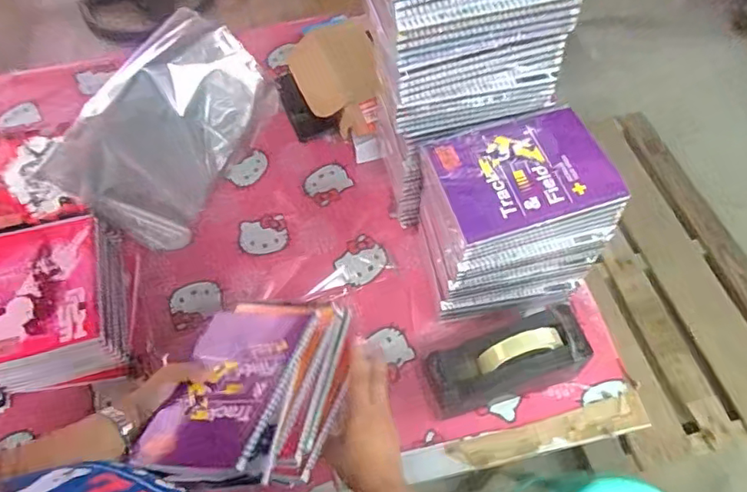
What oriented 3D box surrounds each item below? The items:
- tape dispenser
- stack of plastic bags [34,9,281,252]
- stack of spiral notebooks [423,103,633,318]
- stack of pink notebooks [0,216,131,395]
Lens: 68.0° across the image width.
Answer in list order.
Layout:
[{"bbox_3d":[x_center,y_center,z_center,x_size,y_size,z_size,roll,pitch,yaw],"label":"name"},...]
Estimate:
[{"bbox_3d":[0.168,0.146,0.714,0.205,0.124,0.081,-14,59,-6],"label":"tape dispenser"},{"bbox_3d":[-0.331,-0.202,0.927,0.236,0.051,0.387,36,68,-18],"label":"stack of plastic bags"},{"bbox_3d":[0.180,-0.036,0.748,0.202,0.220,0.176,-12,59,-5],"label":"stack of spiral notebooks"},{"bbox_3d":[-0.445,0.081,0.782,0.160,0.090,0.221,-15,60,-6],"label":"stack of pink notebooks"}]

